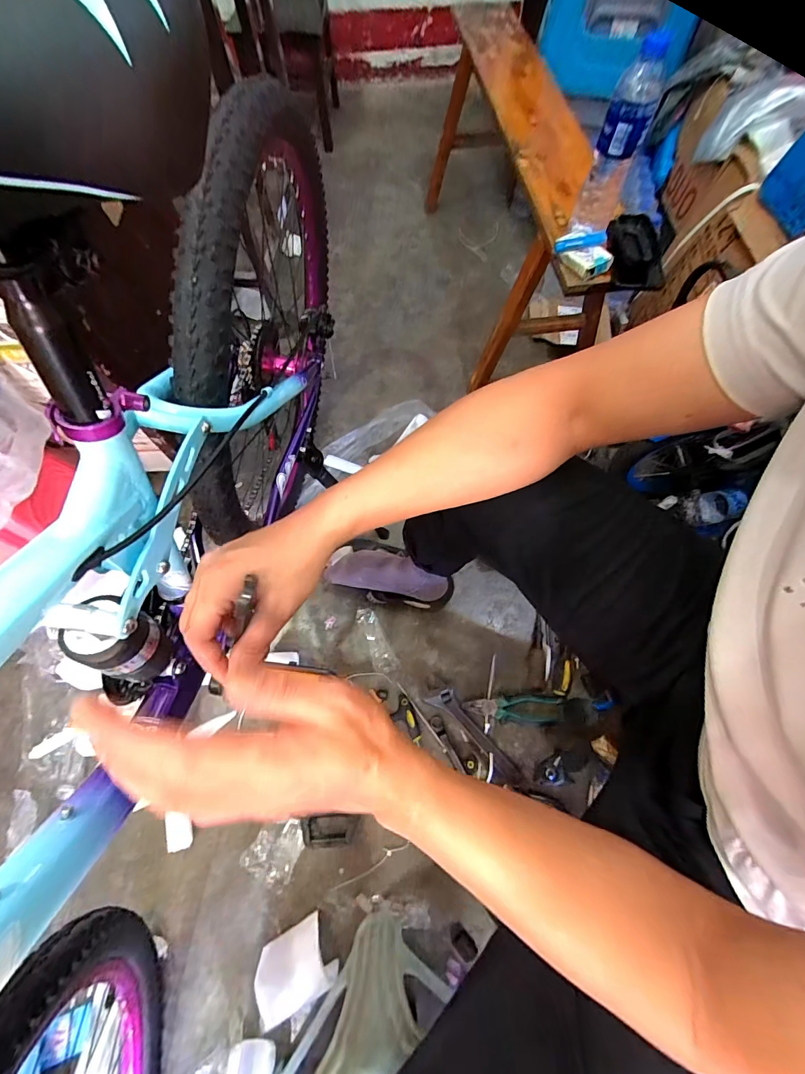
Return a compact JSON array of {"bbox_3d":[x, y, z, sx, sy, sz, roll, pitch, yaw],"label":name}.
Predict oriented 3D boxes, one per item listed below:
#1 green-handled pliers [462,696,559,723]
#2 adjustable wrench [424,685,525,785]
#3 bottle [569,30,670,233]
[{"bbox_3d":[0.205,0.320,0.764,0.177,0.015,0.044,2,67,1],"label":"green-handled pliers"},{"bbox_3d":[0.140,0.365,0.760,0.208,0.011,0.047,41,73,15],"label":"adjustable wrench"},{"bbox_3d":[0.327,-0.589,0.621,0.064,0.218,0.063,21,68,8],"label":"bottle"}]

